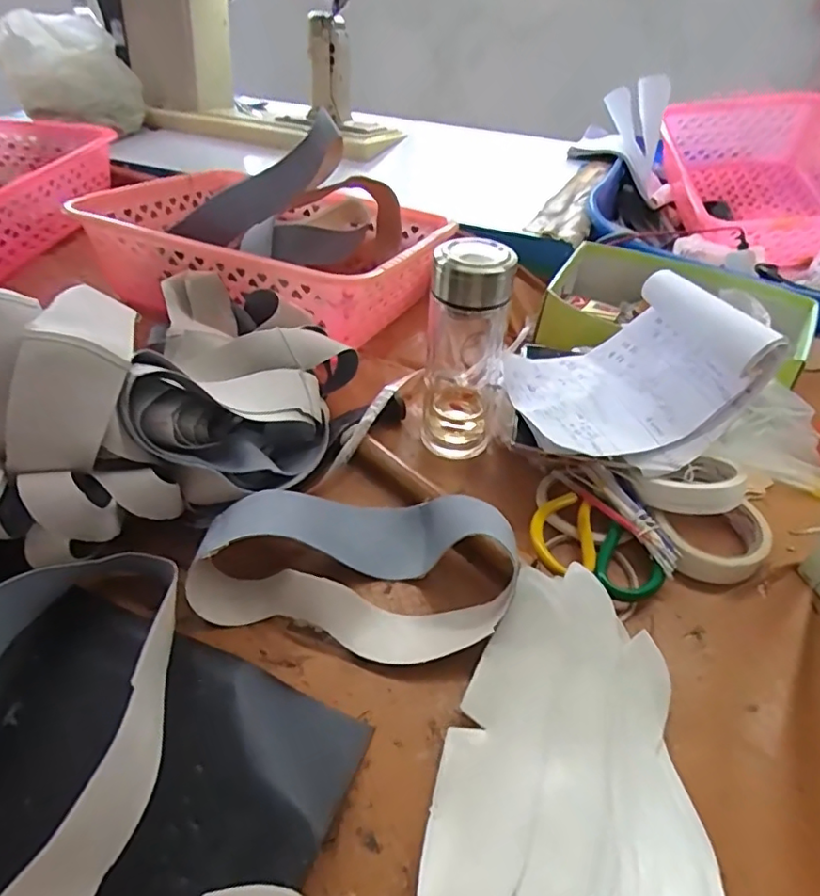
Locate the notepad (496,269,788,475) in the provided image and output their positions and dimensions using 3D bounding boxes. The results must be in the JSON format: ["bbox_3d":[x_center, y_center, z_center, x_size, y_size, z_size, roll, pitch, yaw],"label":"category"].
[{"bbox_3d":[0.193,-0.067,0.521,0.194,0.101,0.152,-12,45,-16],"label":"notepad"}]

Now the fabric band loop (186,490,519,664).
[{"bbox_3d":[-0.040,0.081,0.439,0.241,0.051,0.138,2,42,-1],"label":"fabric band loop"}]

